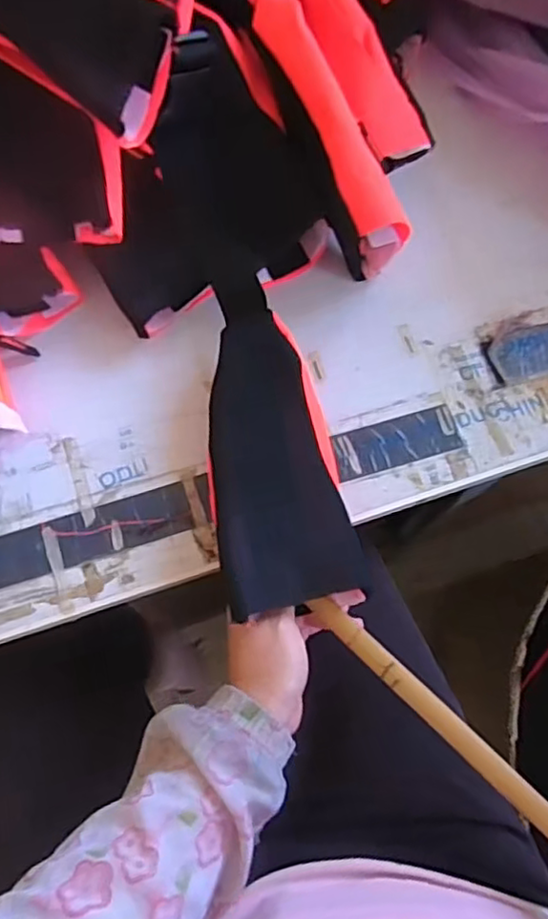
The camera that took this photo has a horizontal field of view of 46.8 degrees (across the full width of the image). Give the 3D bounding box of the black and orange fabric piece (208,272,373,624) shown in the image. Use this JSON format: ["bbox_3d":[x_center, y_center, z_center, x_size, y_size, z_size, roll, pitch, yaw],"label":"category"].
[{"bbox_3d":[-0.003,-0.021,0.463,0.095,0.034,0.249,-9,75,-5],"label":"black and orange fabric piece"}]

